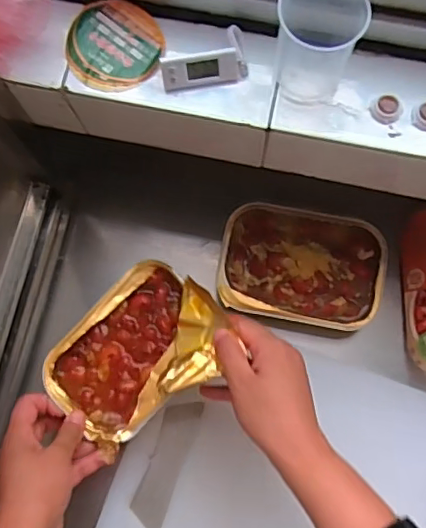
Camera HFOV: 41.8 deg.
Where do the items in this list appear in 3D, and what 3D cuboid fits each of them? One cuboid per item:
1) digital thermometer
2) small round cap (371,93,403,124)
[{"bbox_3d":[-0.007,-0.144,0.387,0.060,0.020,0.035,-10,78,-1],"label":"digital thermometer"},{"bbox_3d":[0.120,-0.106,0.382,0.020,0.005,0.020,0,78,1],"label":"small round cap"}]

